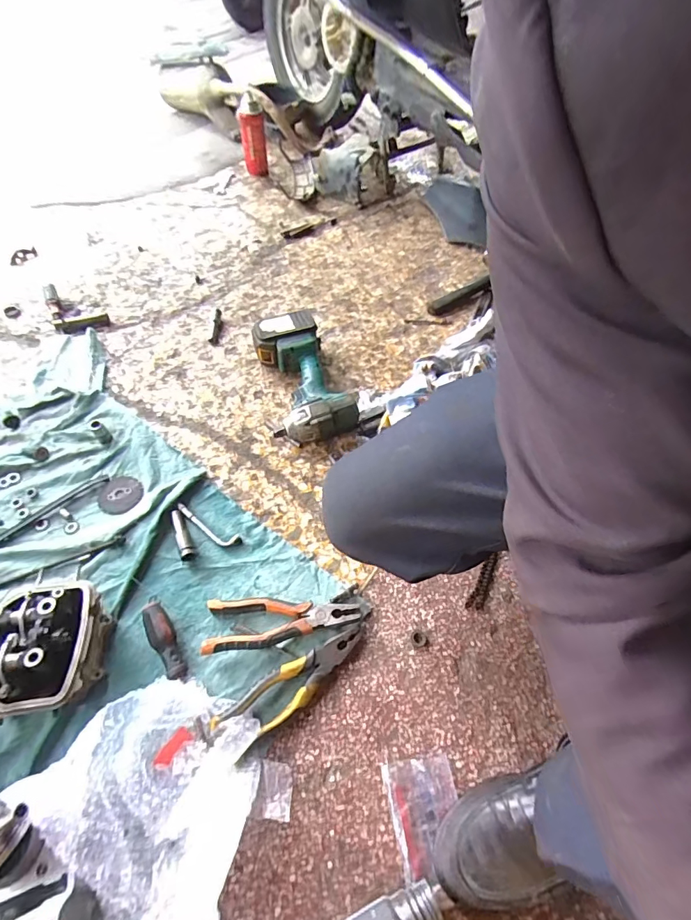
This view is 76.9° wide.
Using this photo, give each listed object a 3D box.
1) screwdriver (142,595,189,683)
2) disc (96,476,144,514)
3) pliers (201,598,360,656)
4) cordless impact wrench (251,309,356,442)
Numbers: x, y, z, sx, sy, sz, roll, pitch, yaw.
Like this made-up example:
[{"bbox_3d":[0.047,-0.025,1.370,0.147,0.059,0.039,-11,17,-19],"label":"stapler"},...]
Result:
[{"bbox_3d":[-0.228,0.220,0.543,0.029,0.029,0.117,-29,63,-21],"label":"screwdriver"},{"bbox_3d":[-0.341,0.052,0.661,0.064,0.005,0.063,2,56,-3],"label":"disc"},{"bbox_3d":[-0.079,0.209,0.553,0.191,0.027,0.064,0,56,-4],"label":"pliers"},{"bbox_3d":[-0.084,-0.144,0.755,0.136,0.079,0.242,-18,59,-15],"label":"cordless impact wrench"}]

